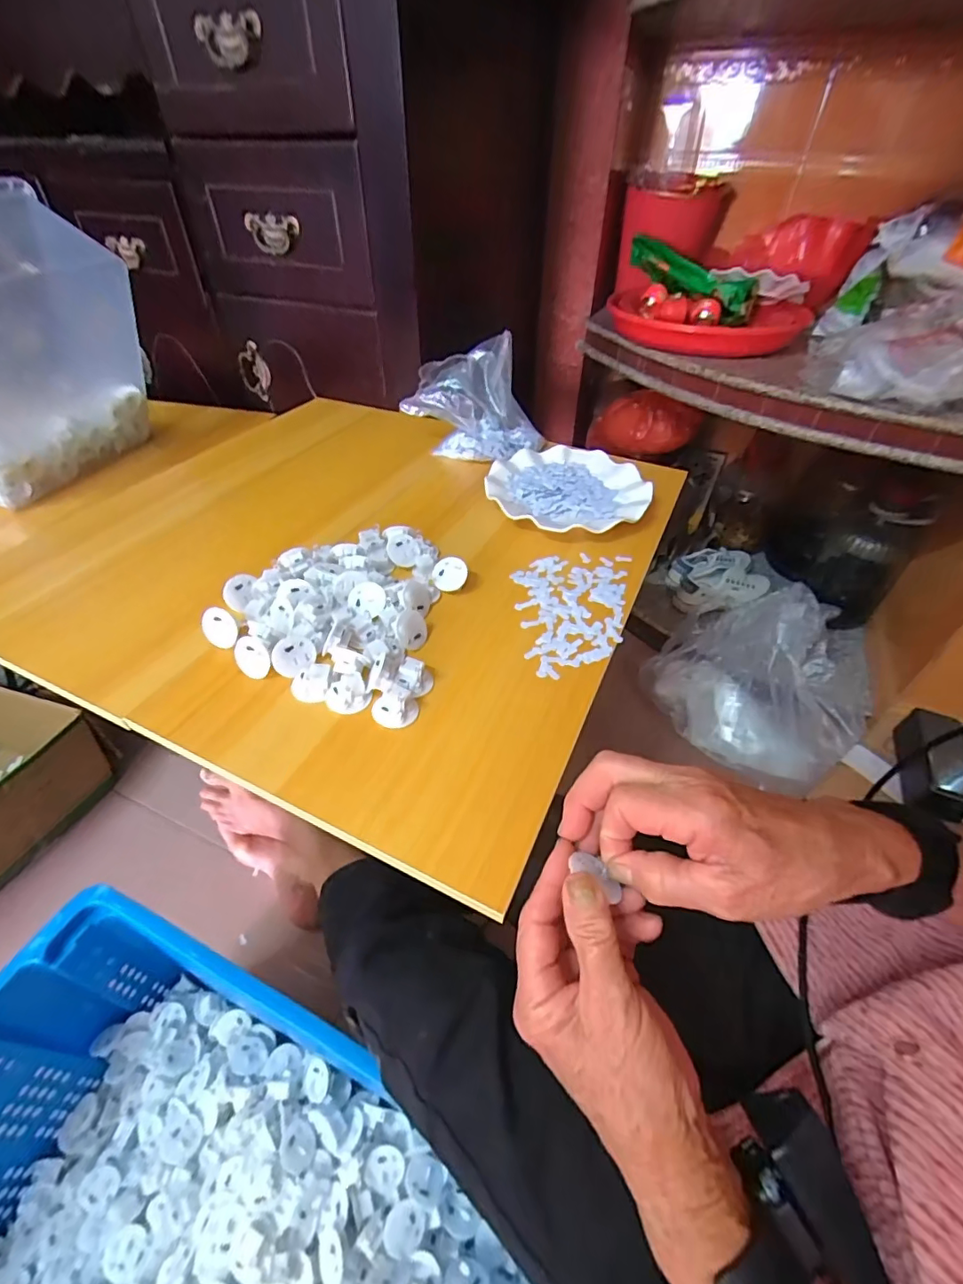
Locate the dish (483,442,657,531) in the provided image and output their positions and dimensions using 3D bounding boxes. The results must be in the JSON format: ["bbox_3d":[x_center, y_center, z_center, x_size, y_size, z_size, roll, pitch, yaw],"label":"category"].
[{"bbox_3d":[0.098,-0.174,0.585,0.179,0.029,0.163,1,44,-1],"label":"dish"}]

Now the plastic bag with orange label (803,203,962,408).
[{"bbox_3d":[0.674,-0.492,0.744,0.309,0.179,0.397,26,50,23],"label":"plastic bag with orange label"}]

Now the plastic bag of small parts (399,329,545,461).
[{"bbox_3d":[-0.007,-0.311,0.649,0.165,0.103,0.118,-14,47,-15],"label":"plastic bag of small parts"}]

